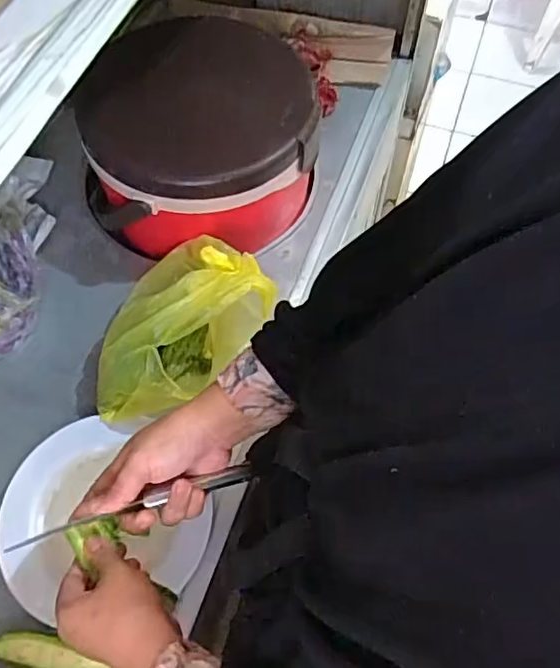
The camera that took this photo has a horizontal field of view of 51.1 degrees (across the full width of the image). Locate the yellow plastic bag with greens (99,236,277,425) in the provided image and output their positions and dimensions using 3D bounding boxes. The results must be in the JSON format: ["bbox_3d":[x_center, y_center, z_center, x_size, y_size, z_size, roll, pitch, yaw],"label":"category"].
[{"bbox_3d":[-0.128,-0.010,0.659,0.148,0.127,0.210,37,67,17],"label":"yellow plastic bag with greens"}]

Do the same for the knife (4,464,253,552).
[{"bbox_3d":[-0.124,0.143,0.486,0.205,0.029,0.014,-17,63,-5],"label":"knife"}]

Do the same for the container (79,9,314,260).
[{"bbox_3d":[-0.097,-0.246,0.777,0.270,0.174,0.254,-3,62,-3],"label":"container"}]

